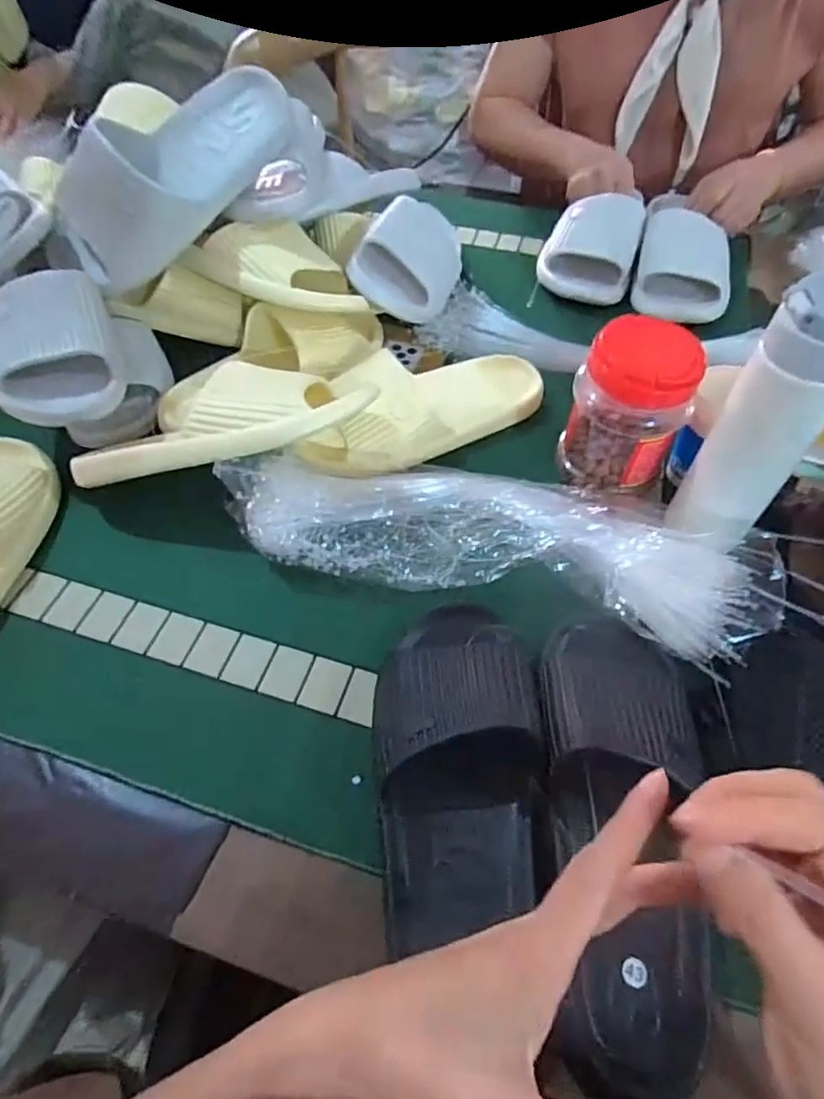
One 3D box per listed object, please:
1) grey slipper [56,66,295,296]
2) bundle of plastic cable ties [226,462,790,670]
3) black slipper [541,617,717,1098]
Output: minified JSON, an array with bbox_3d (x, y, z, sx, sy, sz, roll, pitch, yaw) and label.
[{"bbox_3d":[-0.222,-0.351,0.550,0.232,0.111,0.091,-41,61,-2],"label":"grey slipper"},{"bbox_3d":[0.066,-0.015,0.480,0.411,0.060,0.124,13,55,10],"label":"bundle of plastic cable ties"},{"bbox_3d":[0.129,0.162,0.361,0.096,0.064,0.267,2,65,2],"label":"black slipper"}]

